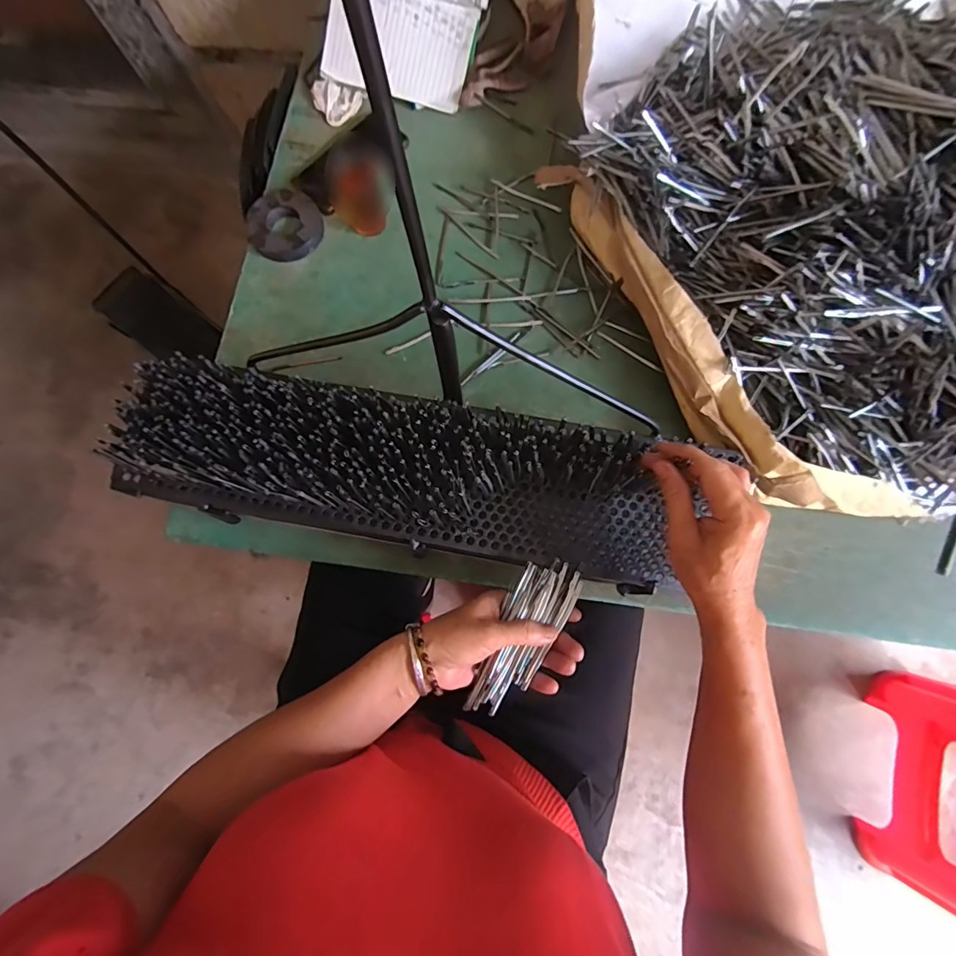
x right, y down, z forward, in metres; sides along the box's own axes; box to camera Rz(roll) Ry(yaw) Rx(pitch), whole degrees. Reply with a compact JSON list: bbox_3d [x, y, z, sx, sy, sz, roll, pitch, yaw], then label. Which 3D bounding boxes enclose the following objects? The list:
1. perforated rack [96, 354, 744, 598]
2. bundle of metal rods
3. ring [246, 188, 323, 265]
[{"bbox_3d":[-0.084,-0.008,0.425,0.499,0.080,0.135,10,77,-1],"label":"perforated rack"},{"bbox_3d":[0.038,0.138,0.394,0.051,0.014,0.145,31,78,8],"label":"bundle of metal rods"},{"bbox_3d":[-0.256,-0.334,0.596,0.096,0.026,0.095,0,77,2],"label":"ring"}]

